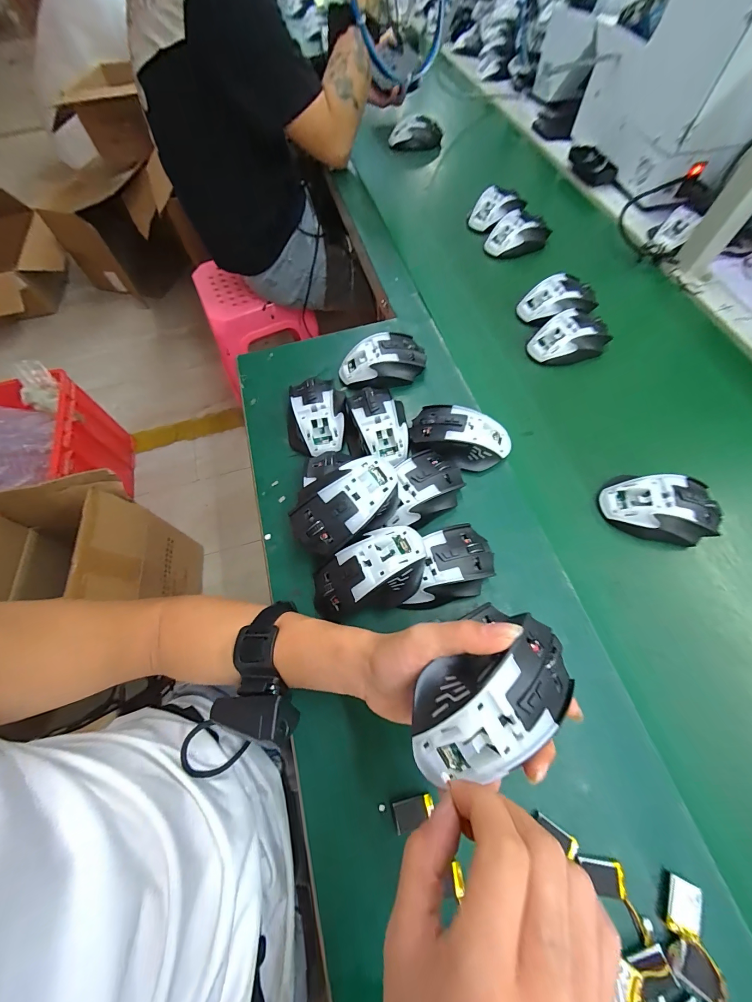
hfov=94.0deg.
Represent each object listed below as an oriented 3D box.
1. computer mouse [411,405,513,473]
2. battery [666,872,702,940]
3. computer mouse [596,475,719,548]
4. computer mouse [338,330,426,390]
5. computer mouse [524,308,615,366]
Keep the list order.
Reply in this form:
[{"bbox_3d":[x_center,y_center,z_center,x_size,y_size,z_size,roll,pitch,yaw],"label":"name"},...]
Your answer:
[{"bbox_3d":[0.098,-0.073,0.415,0.113,0.041,0.066,21,68,11],"label":"computer mouse"},{"bbox_3d":[0.220,0.290,0.250,0.018,0.008,0.031,27,70,14],"label":"battery"},{"bbox_3d":[0.308,0.007,0.377,0.107,0.035,0.064,7,66,6],"label":"computer mouse"},{"bbox_3d":[0.010,-0.186,0.473,0.113,0.037,0.067,-21,67,-7],"label":"computer mouse"},{"bbox_3d":[0.271,-0.226,0.486,0.106,0.032,0.066,-18,66,-5],"label":"computer mouse"}]

